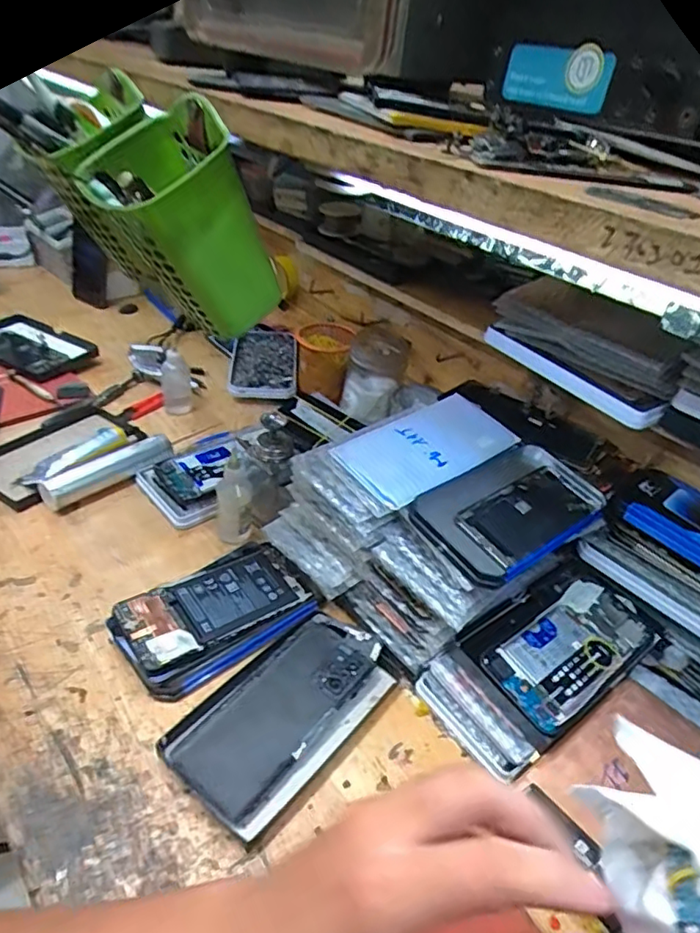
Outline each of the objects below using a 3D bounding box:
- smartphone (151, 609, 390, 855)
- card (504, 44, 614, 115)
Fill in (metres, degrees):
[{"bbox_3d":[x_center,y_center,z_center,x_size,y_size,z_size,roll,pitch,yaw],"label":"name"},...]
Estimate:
[{"bbox_3d":[-0.047,0.191,0.459,0.100,0.017,0.176,31,43,28],"label":"smartphone"},{"bbox_3d":[0.105,-0.199,0.298,0.006,0.026,0.059,-24,46,-37],"label":"card"}]

